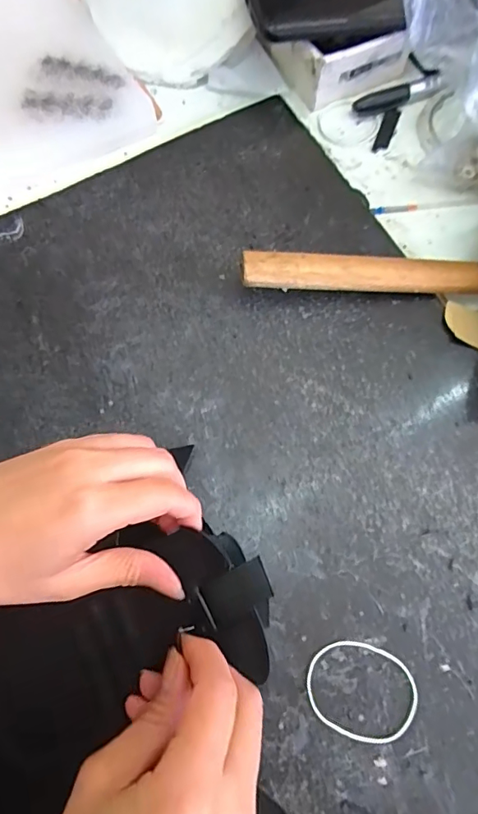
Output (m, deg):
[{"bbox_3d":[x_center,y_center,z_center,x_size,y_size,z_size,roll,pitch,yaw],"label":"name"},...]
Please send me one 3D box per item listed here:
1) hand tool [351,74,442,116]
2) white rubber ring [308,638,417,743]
[{"bbox_3d":[0.138,-0.270,0.432,0.080,0.011,0.016,-23,73,-9],"label":"hand tool"},{"bbox_3d":[0.069,0.160,0.280,0.061,0.004,0.049,17,72,4],"label":"white rubber ring"}]

